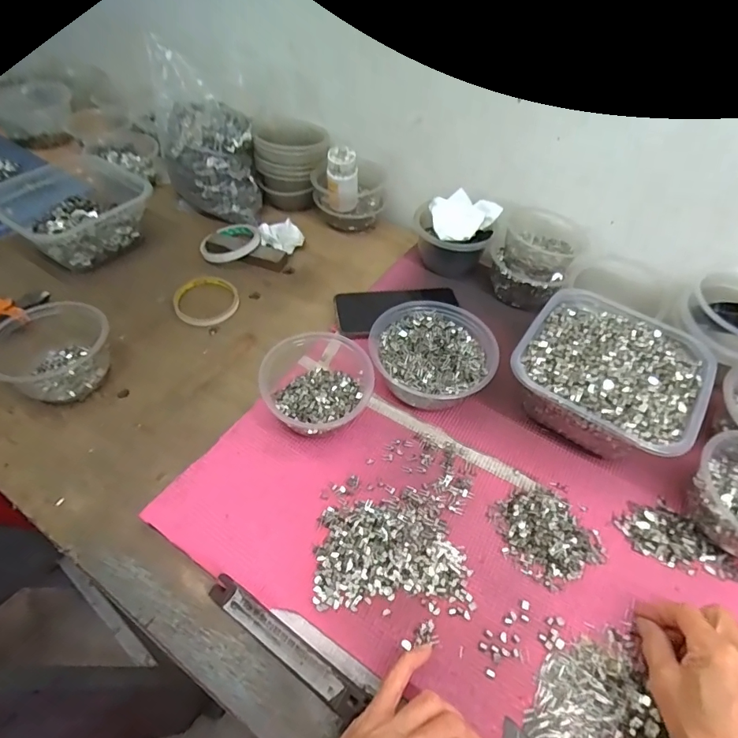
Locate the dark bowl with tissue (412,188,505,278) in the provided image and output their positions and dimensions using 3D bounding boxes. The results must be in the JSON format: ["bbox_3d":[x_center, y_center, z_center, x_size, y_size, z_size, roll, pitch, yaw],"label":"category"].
[{"bbox_3d":[0.114,-0.181,0.631,0.108,0.100,0.086,19,52,11],"label":"dark bowl with tissue"}]

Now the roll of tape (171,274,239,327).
[{"bbox_3d":[-0.216,-0.092,0.596,0.082,0.009,0.085,0,55,0],"label":"roll of tape"}]

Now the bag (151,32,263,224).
[{"bbox_3d":[-0.244,-0.345,0.674,0.133,0.199,0.164,-16,53,-17],"label":"bag"}]

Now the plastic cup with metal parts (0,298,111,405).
[{"bbox_3d":[-0.347,-0.023,0.494,0.111,0.062,0.108,2,50,-3],"label":"plastic cup with metal parts"}]

